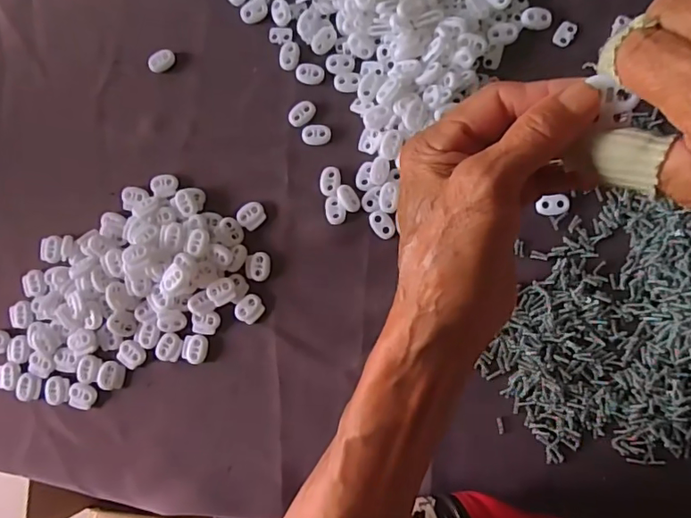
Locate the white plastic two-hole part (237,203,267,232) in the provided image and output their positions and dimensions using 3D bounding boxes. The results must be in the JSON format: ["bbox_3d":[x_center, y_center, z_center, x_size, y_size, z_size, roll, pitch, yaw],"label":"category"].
[{"bbox_3d":[-0.073,-0.034,0.404,0.021,0.006,0.018,-42,82,2],"label":"white plastic two-hole part"}]

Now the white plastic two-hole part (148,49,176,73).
[{"bbox_3d":[-0.153,-0.164,0.427,0.023,0.011,0.013,-40,82,2],"label":"white plastic two-hole part"}]

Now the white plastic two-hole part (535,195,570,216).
[{"bbox_3d":[0.151,-0.039,0.375,0.023,0.006,0.014,-6,84,6],"label":"white plastic two-hole part"}]

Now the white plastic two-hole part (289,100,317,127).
[{"bbox_3d":[-0.034,-0.115,0.407,0.015,0.004,0.023,44,91,8],"label":"white plastic two-hole part"}]

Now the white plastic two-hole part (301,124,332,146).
[{"bbox_3d":[-0.023,-0.097,0.403,0.023,0.004,0.016,2,85,7],"label":"white plastic two-hole part"}]

